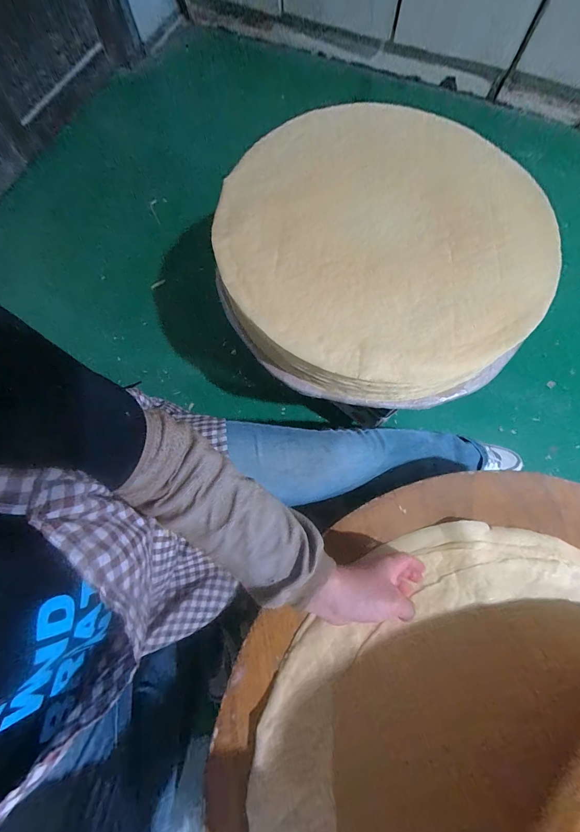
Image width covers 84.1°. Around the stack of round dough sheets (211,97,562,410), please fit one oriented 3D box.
[{"bbox_3d":[0.151,-0.291,0.556,0.516,0.106,0.529,14,76,2],"label":"stack of round dough sheets"}]

